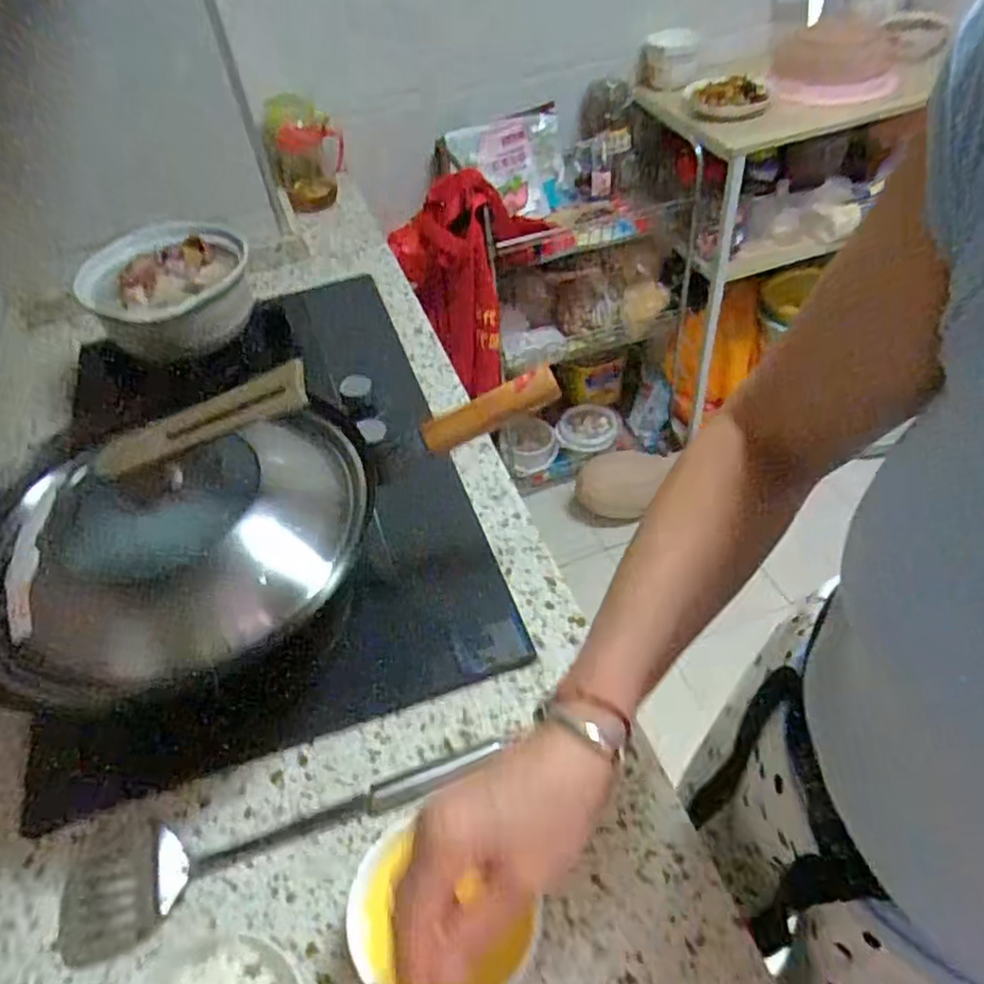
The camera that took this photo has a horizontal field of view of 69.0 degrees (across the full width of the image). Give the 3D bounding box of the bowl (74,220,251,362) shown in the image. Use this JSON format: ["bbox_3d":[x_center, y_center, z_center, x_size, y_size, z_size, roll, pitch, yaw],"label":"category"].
[{"bbox_3d":[-0.407,-0.253,0.898,0.174,0.094,0.183,-9,47,-3],"label":"bowl"}]

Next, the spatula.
[{"bbox_3d":[-0.164,0.257,0.562,0.343,0.025,0.078,-19,48,-10],"label":"spatula"}]

